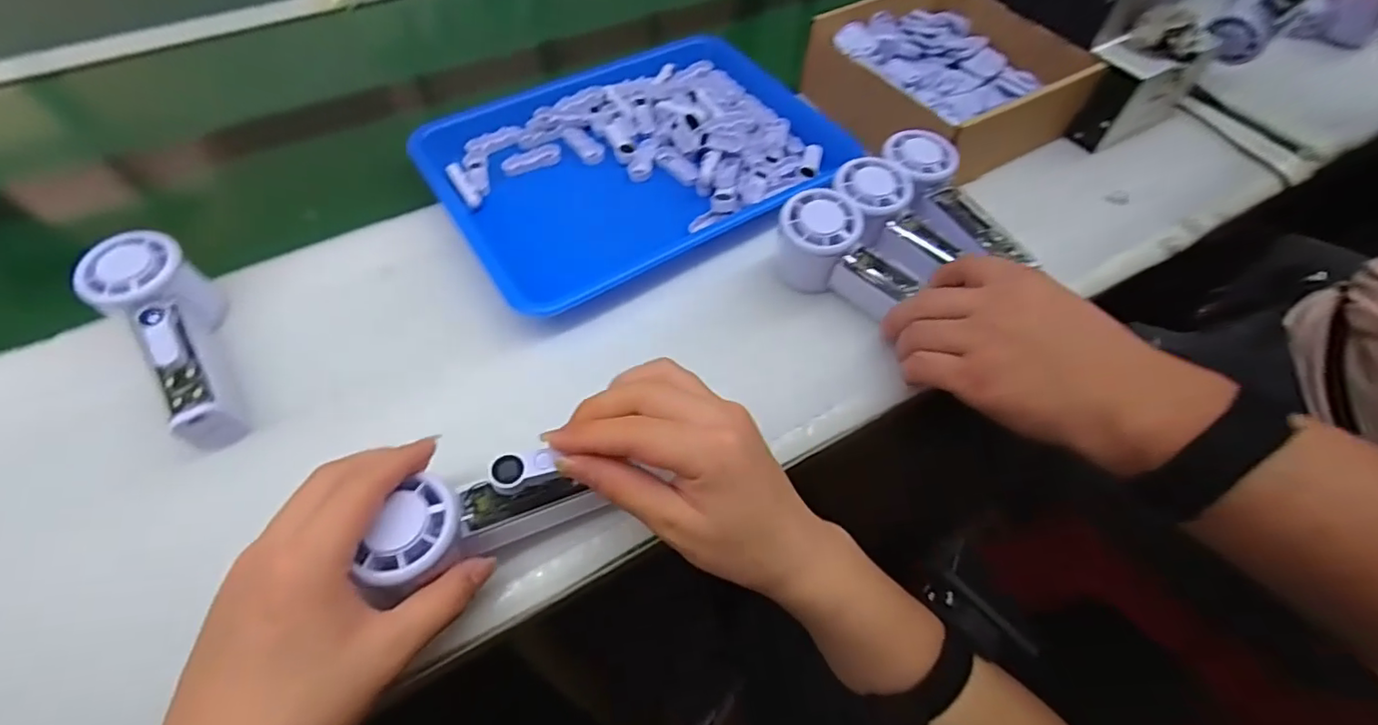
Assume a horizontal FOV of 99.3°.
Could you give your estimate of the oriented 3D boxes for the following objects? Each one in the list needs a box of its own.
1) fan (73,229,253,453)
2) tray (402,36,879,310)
[{"bbox_3d":[-0.340,-0.013,0.388,0.057,0.052,0.162,-30,75,-20],"label":"fan"},{"bbox_3d":[-0.042,-0.190,0.526,0.344,0.027,0.255,-28,61,-19],"label":"tray"}]

